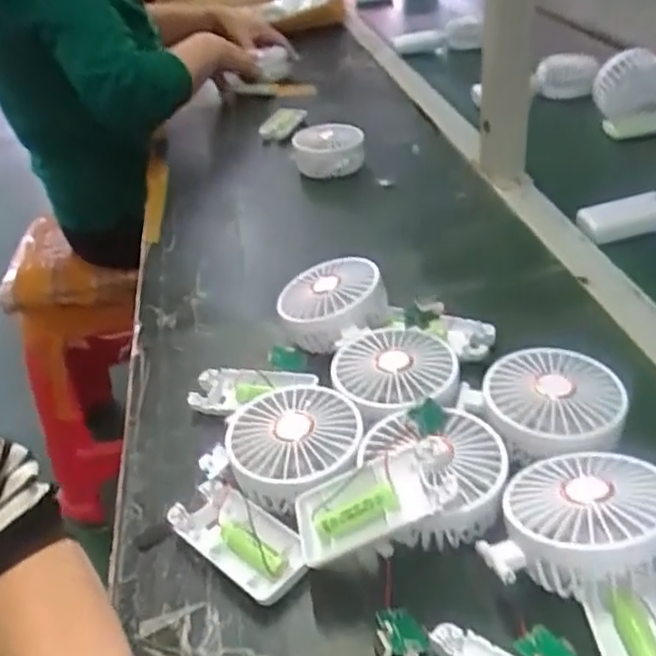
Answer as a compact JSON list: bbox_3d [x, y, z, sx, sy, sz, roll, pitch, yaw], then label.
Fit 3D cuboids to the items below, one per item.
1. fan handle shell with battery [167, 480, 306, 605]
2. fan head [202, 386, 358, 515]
[{"bbox_3d":[-0.052,0.128,0.419,0.097,0.017,0.043,26,47,38],"label":"fan handle shell with battery"},{"bbox_3d":[-0.020,0.080,0.450,0.096,0.044,0.085,17,42,31],"label":"fan head"}]

